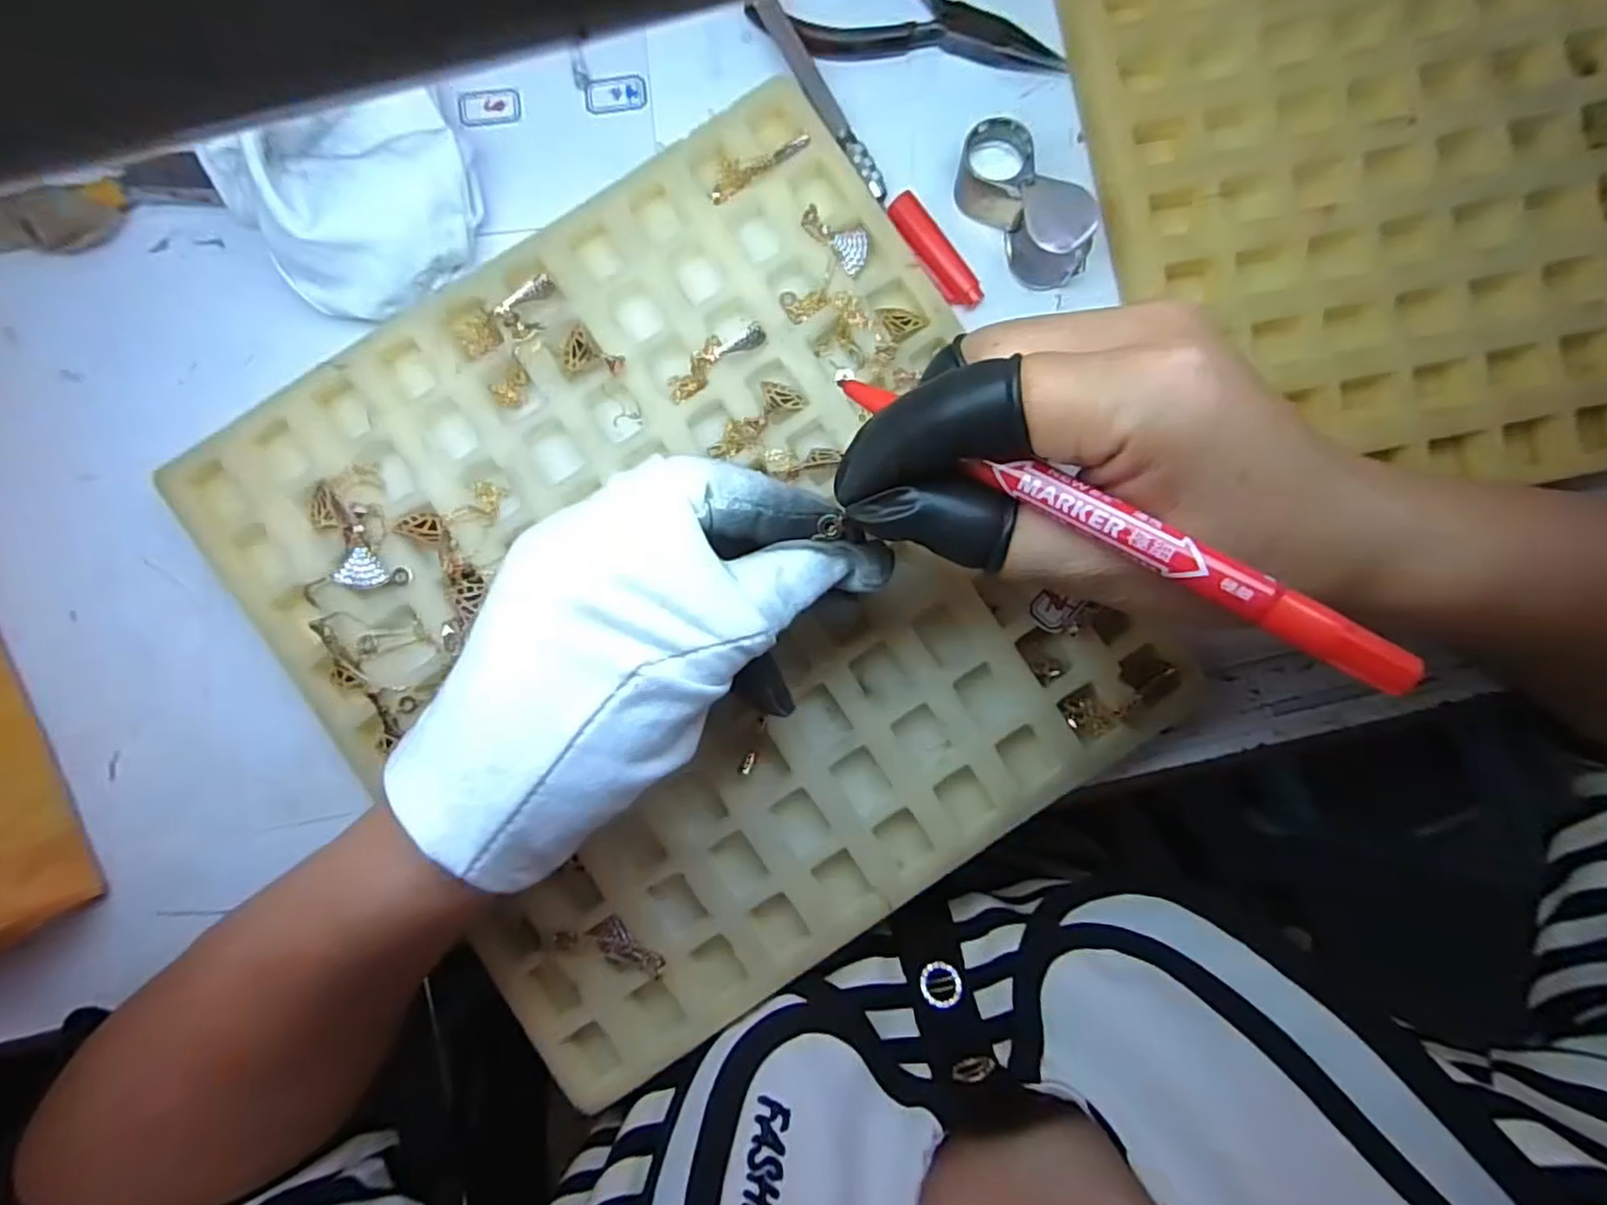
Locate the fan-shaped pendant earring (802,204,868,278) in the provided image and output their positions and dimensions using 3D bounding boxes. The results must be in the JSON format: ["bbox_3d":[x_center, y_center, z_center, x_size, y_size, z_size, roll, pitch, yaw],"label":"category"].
[{"bbox_3d":[0.011,-0.126,0.237,0.027,0.005,0.016,13,89,-36],"label":"fan-shaped pendant earring"}]

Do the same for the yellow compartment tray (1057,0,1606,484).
[{"bbox_3d":[0.235,-0.155,0.242,0.250,0.022,0.227,-13,89,1],"label":"yellow compartment tray"}]

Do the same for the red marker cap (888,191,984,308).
[{"bbox_3d":[0.048,-0.126,0.250,0.013,0.008,0.046,-36,89,1],"label":"red marker cap"}]

